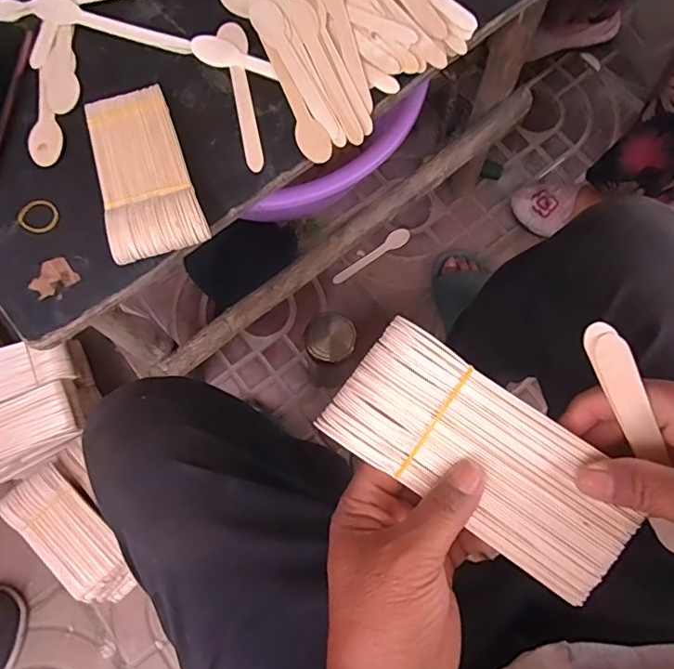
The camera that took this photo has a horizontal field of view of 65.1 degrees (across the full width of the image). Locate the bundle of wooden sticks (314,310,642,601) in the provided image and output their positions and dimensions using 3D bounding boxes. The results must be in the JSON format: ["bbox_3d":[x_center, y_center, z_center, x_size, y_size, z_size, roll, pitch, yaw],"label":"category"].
[{"bbox_3d":[0.074,0.063,0.269,0.156,0.013,0.072,38,80,6],"label":"bundle of wooden sticks"}]

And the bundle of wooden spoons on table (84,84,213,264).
[{"bbox_3d":[-0.166,-0.141,0.454,0.073,0.030,0.162,-18,76,-3],"label":"bundle of wooden spoons on table"}]

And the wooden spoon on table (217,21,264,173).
[{"bbox_3d":[-0.085,-0.224,0.488,0.024,0.004,0.161,-14,76,-2],"label":"wooden spoon on table"}]

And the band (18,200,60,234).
[{"bbox_3d":[-0.259,-0.102,0.457,0.037,0.004,0.031,14,77,5],"label":"band"}]

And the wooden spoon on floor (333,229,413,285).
[{"bbox_3d":[0.058,-0.134,0.900,0.153,0.009,0.028,-32,77,-7],"label":"wooden spoon on floor"}]

